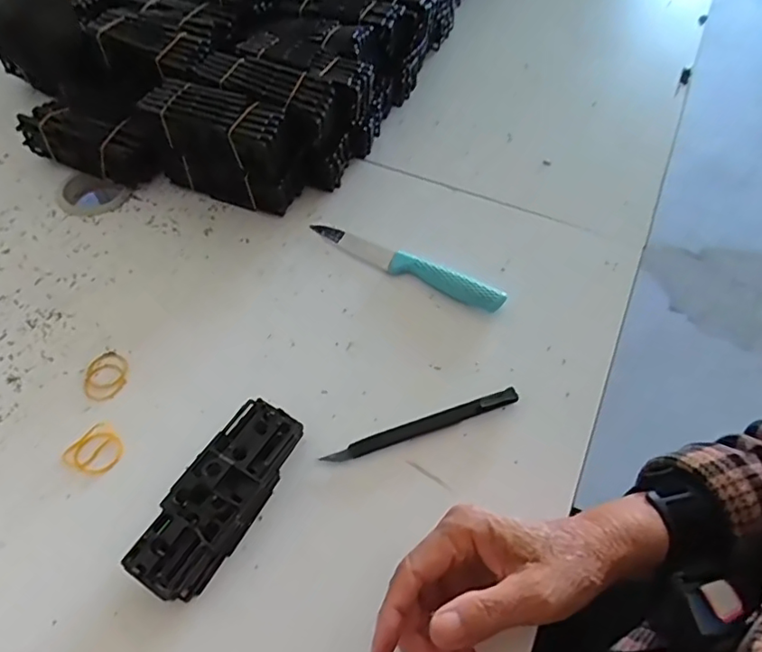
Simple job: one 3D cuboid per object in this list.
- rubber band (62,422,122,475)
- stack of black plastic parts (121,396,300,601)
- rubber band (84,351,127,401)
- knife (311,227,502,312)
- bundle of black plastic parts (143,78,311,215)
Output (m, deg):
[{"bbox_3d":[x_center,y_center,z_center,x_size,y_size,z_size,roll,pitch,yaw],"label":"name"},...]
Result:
[{"bbox_3d":[-0.195,0.085,0.397,0.031,0.008,0.034,0,53,0],"label":"rubber band"},{"bbox_3d":[-0.099,0.108,0.366,0.047,0.039,0.125,22,57,16],"label":"stack of black plastic parts"},{"bbox_3d":[-0.206,0.036,0.432,0.030,0.004,0.041,-13,55,-9],"label":"rubber band"},{"bbox_3d":[0.019,-0.055,0.494,0.179,0.014,0.021,26,58,18],"label":"knife"},{"bbox_3d":[-0.133,-0.156,0.517,0.136,0.087,0.050,14,55,10],"label":"bundle of black plastic parts"}]

